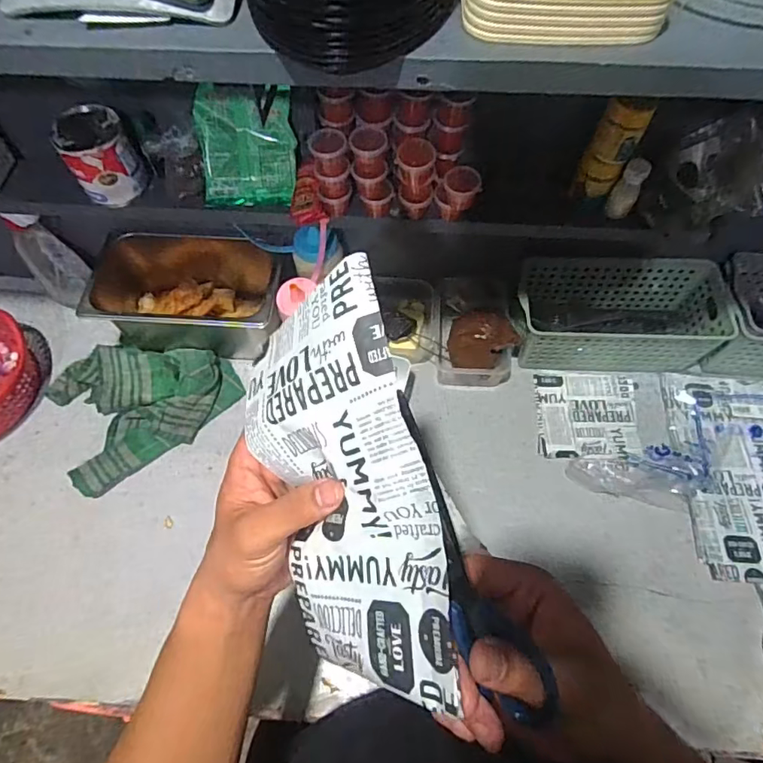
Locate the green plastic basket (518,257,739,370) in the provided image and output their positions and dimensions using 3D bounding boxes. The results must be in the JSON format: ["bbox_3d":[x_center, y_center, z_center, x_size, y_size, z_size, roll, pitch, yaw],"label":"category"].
[{"bbox_3d":[0.340,-0.100,0.749,0.277,0.112,0.131,2,65,2],"label":"green plastic basket"}]

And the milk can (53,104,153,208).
[{"bbox_3d":[-0.324,-0.264,0.587,0.075,0.086,0.081,0,63,0],"label":"milk can"}]

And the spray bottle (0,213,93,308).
[{"bbox_3d":[-0.522,-0.199,0.784,0.070,0.194,0.071,42,72,18],"label":"spray bottle"}]

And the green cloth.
[{"bbox_3d":[-0.352,0.017,0.748,0.247,0.037,0.198,-33,68,-14],"label":"green cloth"}]

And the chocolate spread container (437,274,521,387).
[{"bbox_3d":[0.146,-0.078,0.771,0.112,0.067,0.157,2,65,2],"label":"chocolate spread container"}]

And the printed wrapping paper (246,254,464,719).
[{"bbox_3d":[-0.025,0.058,0.292,0.020,0.126,0.222,-8,82,-49],"label":"printed wrapping paper"}]

